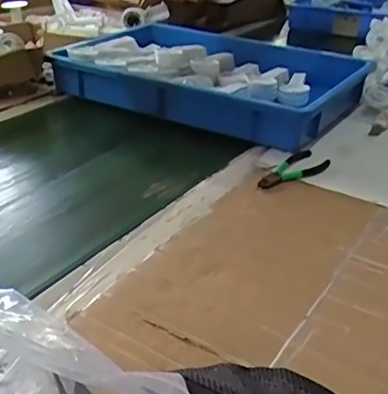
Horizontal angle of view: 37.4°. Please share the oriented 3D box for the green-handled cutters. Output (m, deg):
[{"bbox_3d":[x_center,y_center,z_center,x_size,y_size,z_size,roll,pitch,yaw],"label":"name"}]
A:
[{"bbox_3d":[0.151,-0.041,0.864,0.047,0.021,0.152,23,35,33],"label":"green-handled cutters"}]

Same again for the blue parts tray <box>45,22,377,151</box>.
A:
[{"bbox_3d":[0.029,-0.232,1.123,0.524,0.101,0.386,18,33,28],"label":"blue parts tray"}]

